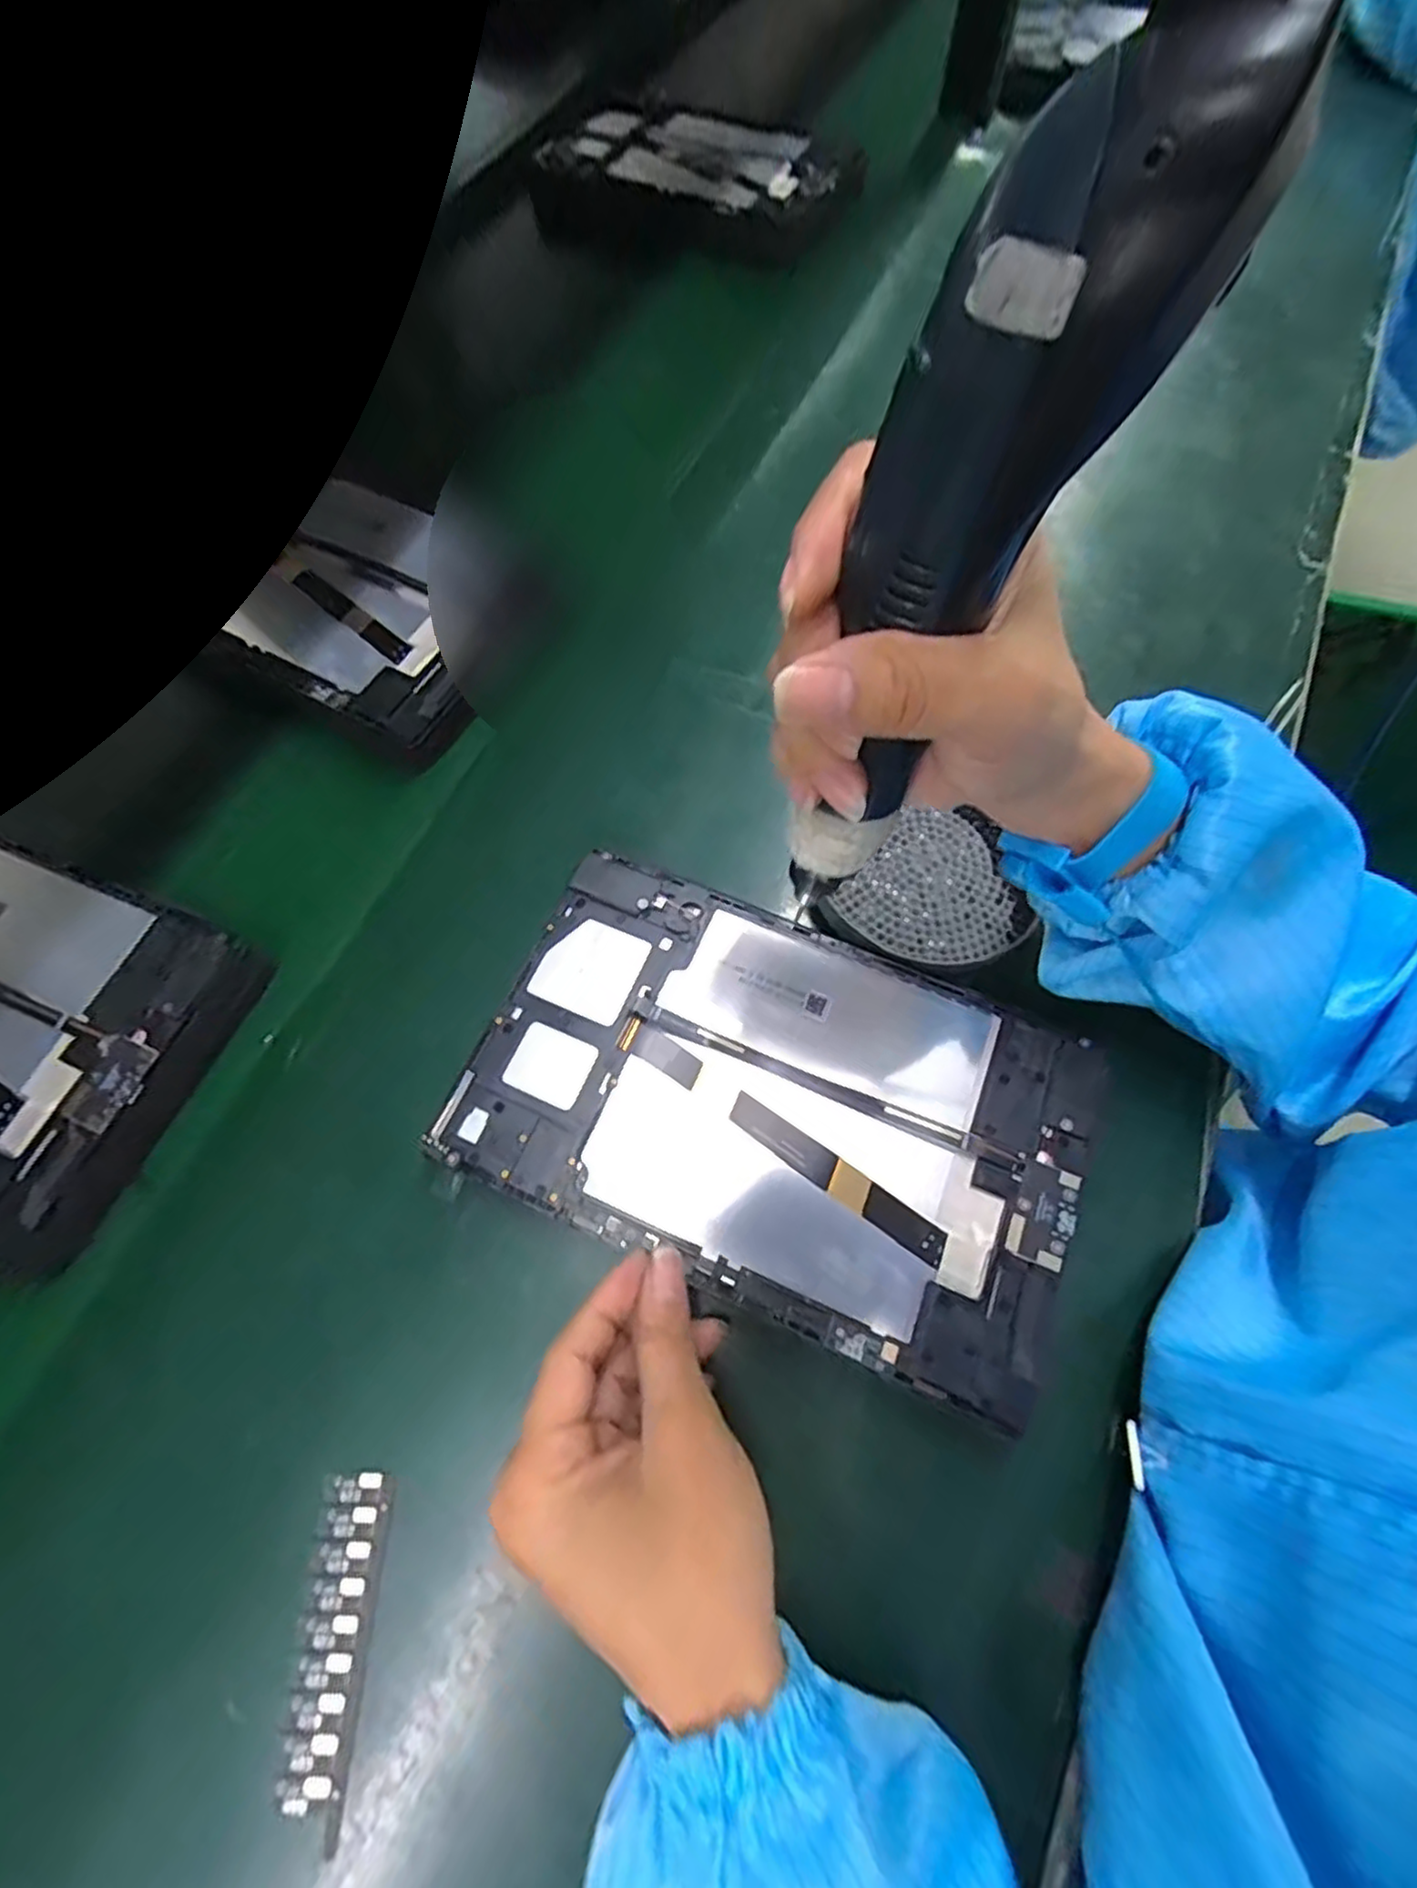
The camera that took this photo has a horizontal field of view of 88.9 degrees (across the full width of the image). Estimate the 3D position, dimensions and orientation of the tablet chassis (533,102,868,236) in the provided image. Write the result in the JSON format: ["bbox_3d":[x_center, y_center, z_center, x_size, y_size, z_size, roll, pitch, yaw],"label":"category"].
[{"bbox_3d":[-0.004,-0.641,0.589,0.252,0.027,0.140,21,73,9],"label":"tablet chassis"}]

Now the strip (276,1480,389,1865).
[{"bbox_3d":[-0.127,0.237,0.246,0.021,0.008,0.092,-1,69,2],"label":"strip"}]

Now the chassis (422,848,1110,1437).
[{"bbox_3d":[0.028,0.063,0.295,0.239,0.014,0.147,22,73,9],"label":"chassis"}]

